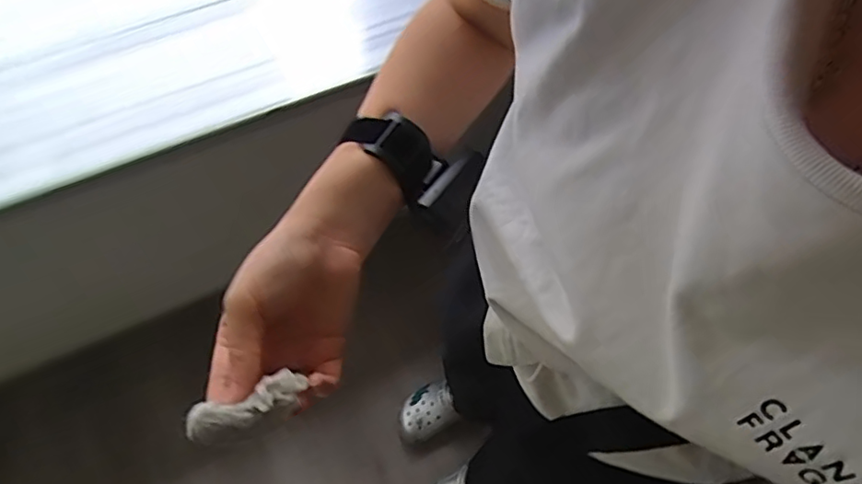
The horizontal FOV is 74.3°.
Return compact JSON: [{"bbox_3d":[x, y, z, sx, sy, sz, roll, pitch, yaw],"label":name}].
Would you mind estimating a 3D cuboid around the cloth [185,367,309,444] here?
[{"bbox_3d":[-0.095,0.088,0.299,0.060,0.008,0.025,-19,74,-22],"label":"cloth"}]

